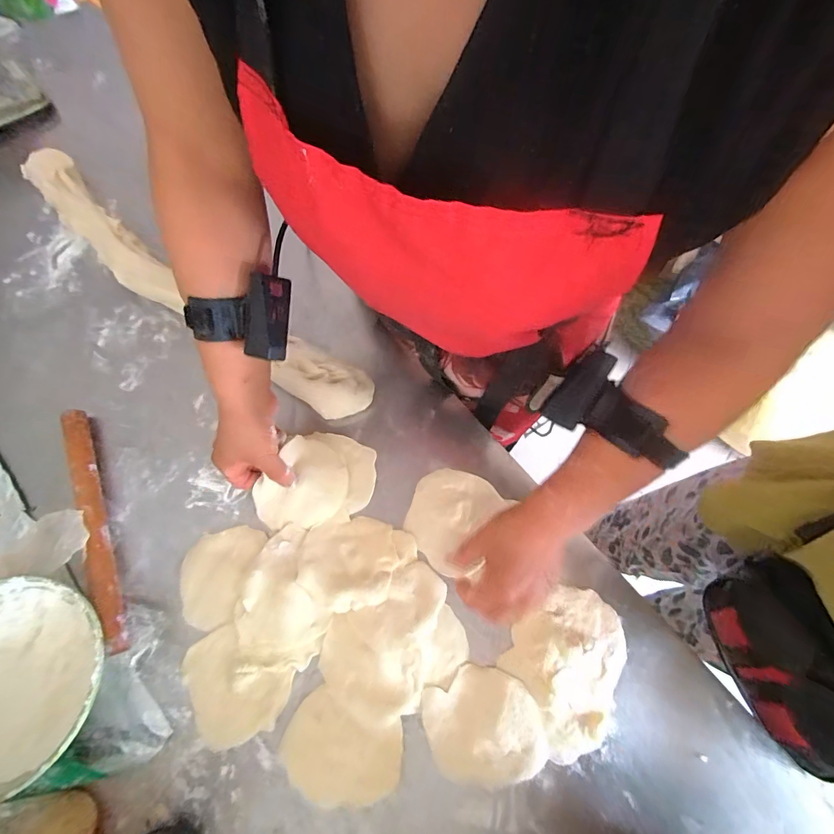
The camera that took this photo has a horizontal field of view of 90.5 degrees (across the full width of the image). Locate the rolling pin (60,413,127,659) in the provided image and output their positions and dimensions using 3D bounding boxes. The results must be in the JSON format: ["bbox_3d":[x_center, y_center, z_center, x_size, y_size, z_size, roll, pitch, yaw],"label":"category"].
[{"bbox_3d":[-0.356,0.115,0.454,0.022,0.031,0.275,-22,70,-10],"label":"rolling pin"}]

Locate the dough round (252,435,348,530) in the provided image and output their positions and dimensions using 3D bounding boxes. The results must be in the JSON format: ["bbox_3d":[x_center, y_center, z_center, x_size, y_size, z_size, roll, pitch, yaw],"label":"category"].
[{"bbox_3d":[-0.129,0.083,0.468,0.088,0.018,0.106,35,81,0],"label":"dough round"}]

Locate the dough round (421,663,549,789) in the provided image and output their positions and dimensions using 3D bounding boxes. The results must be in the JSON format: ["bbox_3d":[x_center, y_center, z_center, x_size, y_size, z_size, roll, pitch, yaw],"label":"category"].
[{"bbox_3d":[0.064,0.296,0.397,0.108,0.015,0.096,-11,68,-5],"label":"dough round"}]

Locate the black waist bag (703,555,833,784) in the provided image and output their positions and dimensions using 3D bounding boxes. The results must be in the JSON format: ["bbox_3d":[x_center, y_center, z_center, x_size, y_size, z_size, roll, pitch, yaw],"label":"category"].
[{"bbox_3d":[0.358,0.245,0.406,0.056,0.141,0.190,-8,69,-5],"label":"black waist bag"}]

